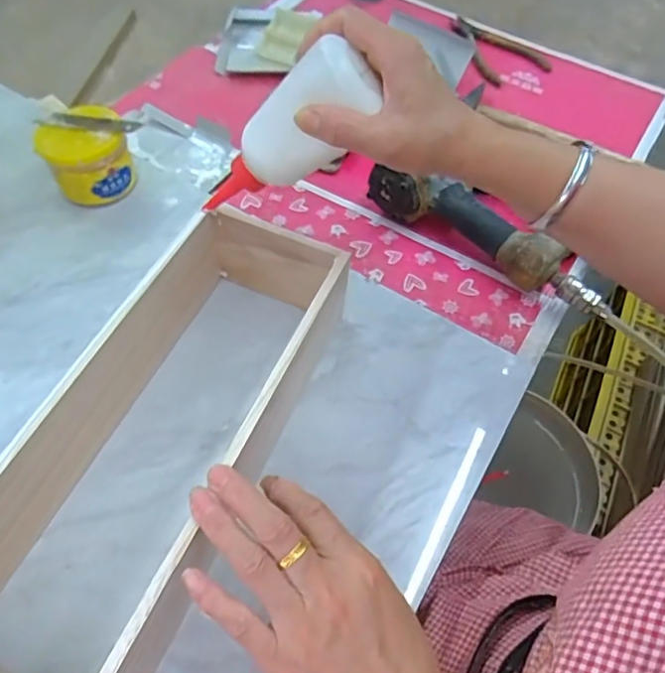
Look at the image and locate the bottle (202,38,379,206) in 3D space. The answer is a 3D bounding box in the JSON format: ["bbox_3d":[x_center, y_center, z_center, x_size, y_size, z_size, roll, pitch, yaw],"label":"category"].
[{"bbox_3d":[-0.038,-0.133,0.385,0.046,0.153,0.041,22,48,-38],"label":"bottle"}]

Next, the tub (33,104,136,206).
[{"bbox_3d":[-0.239,-0.174,0.538,0.074,0.069,0.073,2,57,-3],"label":"tub"}]

